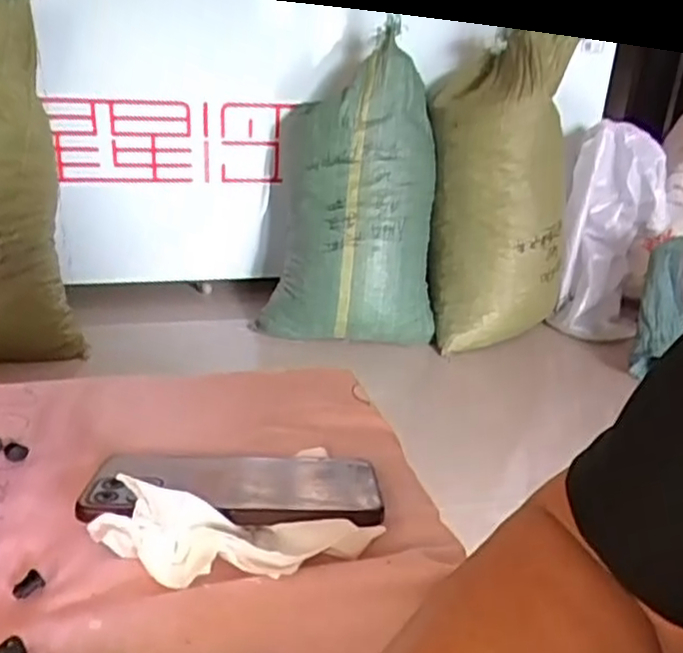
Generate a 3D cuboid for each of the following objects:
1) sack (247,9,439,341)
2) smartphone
[{"bbox_3d":[0.038,-0.317,1.746,0.408,0.672,0.266,10,25,11],"label":"sack"},{"bbox_3d":[-0.059,0.090,0.403,0.162,0.014,0.081,4,11,-5],"label":"smartphone"}]

